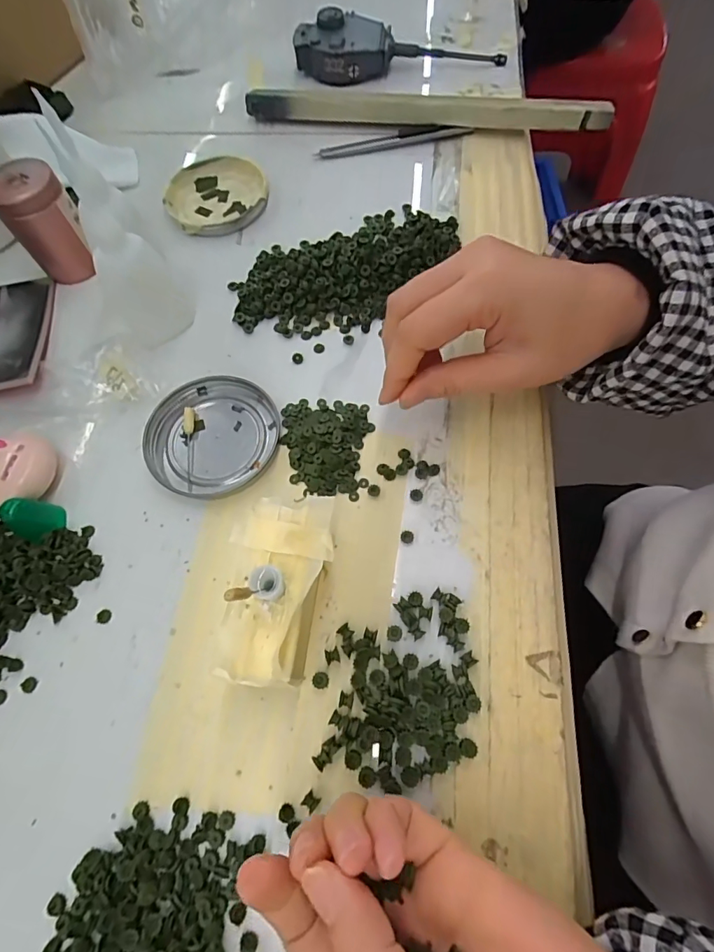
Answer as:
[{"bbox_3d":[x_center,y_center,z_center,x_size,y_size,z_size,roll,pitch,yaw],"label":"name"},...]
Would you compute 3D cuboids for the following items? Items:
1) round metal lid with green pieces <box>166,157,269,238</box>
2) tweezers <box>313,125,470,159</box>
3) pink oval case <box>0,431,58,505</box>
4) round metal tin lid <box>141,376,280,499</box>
[{"bbox_3d":[-0.111,-0.221,0.364,0.079,0.009,0.076,-1,67,2],"label":"round metal lid with green pieces"},{"bbox_3d":[0.029,-0.280,0.384,0.126,0.011,0.013,-6,67,-1],"label":"tweezers"},{"bbox_3d":[-0.197,-0.001,0.262,0.044,0.018,0.040,-16,67,-5],"label":"pink oval case"},{"bbox_3d":[-0.088,-0.025,0.278,0.075,0.009,0.075,-1,67,2],"label":"round metal tin lid"}]

